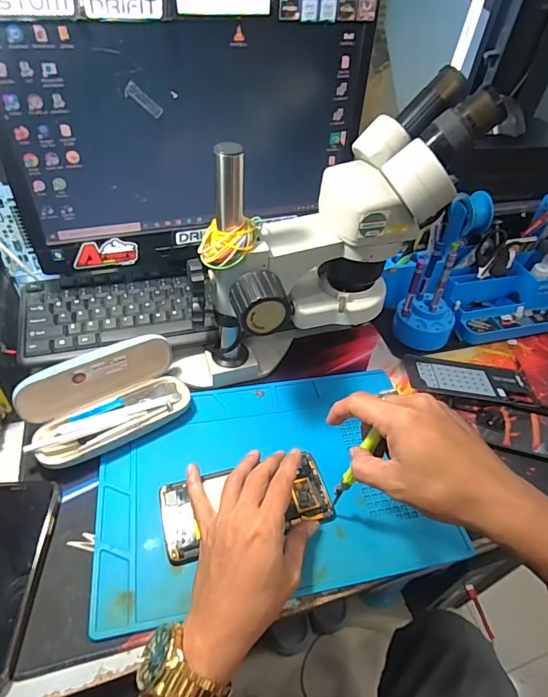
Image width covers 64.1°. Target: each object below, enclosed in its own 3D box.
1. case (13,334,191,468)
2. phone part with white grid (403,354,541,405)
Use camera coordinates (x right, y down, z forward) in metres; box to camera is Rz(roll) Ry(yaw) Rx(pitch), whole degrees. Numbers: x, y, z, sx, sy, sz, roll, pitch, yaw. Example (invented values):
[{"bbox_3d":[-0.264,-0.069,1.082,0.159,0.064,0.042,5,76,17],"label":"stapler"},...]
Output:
[{"bbox_3d":[-0.172,0.050,0.451,0.161,0.069,0.085,-26,54,-27],"label":"case"},{"bbox_3d":[0.247,0.038,0.550,0.156,0.010,0.065,7,46,1],"label":"phone part with white grid"}]

